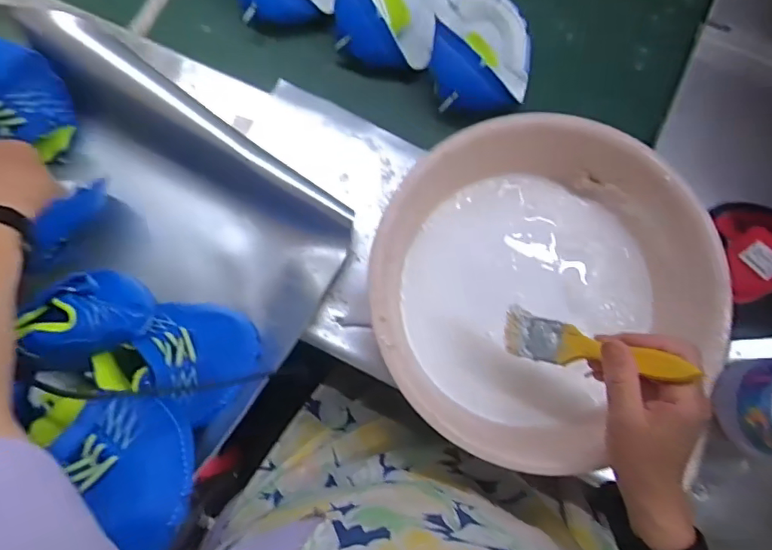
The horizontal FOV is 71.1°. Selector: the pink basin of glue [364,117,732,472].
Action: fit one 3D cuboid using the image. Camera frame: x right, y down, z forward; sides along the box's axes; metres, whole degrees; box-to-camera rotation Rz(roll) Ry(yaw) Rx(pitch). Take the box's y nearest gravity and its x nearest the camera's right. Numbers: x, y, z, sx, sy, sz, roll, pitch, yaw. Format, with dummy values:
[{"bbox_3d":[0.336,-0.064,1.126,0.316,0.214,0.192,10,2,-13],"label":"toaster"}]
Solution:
[{"bbox_3d":[0.139,0.011,0.498,0.285,0.102,0.278,0,82,0],"label":"pink basin of glue"}]

